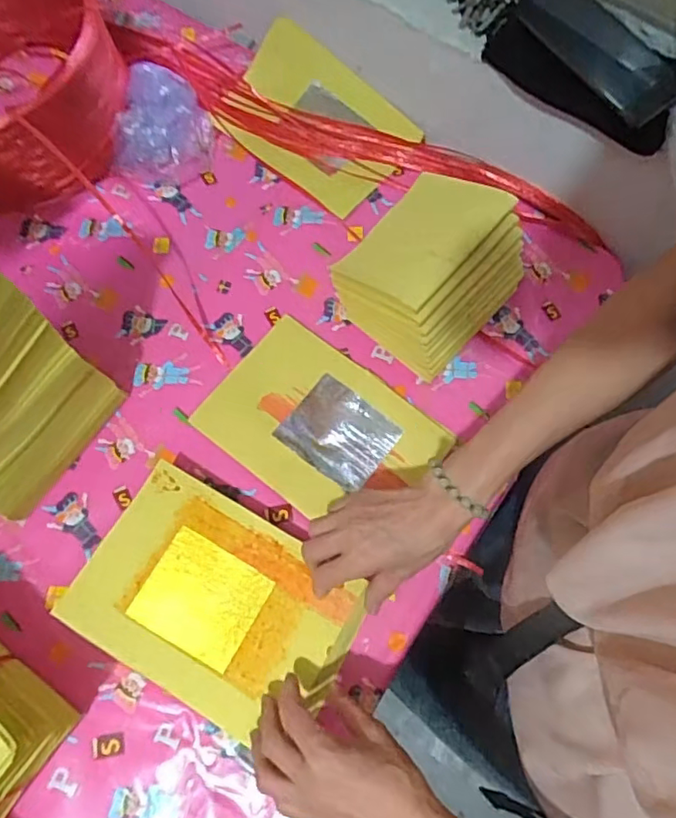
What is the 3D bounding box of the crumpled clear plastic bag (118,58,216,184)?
[{"bbox_3d":[-0.208,-0.346,0.686,0.106,0.074,0.135,6,71,3],"label":"crumpled clear plastic bag"}]

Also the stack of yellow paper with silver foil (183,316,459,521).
[{"bbox_3d":[-0.021,0.017,0.595,0.221,0.012,0.156,37,75,12],"label":"stack of yellow paper with silver foil"}]

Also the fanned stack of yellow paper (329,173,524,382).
[{"bbox_3d":[0.100,-0.145,0.601,0.139,0.111,0.162,41,75,11],"label":"fanned stack of yellow paper"}]

